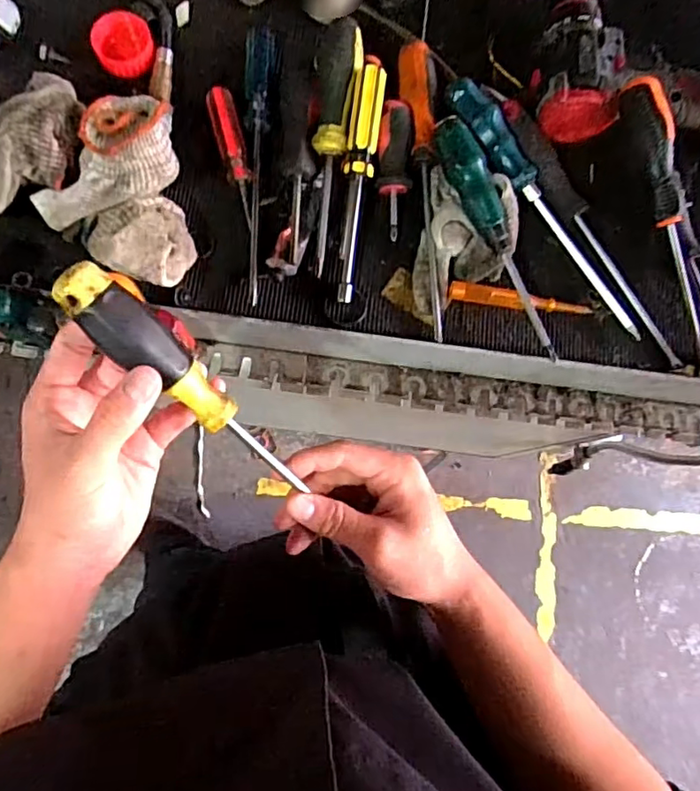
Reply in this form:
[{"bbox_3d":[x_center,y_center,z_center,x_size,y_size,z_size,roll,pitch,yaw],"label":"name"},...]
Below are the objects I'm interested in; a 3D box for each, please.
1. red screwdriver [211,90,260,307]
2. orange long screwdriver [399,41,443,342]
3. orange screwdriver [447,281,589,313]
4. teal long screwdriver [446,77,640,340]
[{"bbox_3d":[-0.091,-0.190,0.468,0.019,0.012,0.111,-15,81,-6],"label":"red screwdriver"},{"bbox_3d":[0.056,-0.167,0.468,0.028,0.022,0.246,0,80,-4],"label":"orange long screwdriver"},{"bbox_3d":[0.132,-0.073,0.460,0.109,0.012,0.015,11,79,-2],"label":"orange screwdriver"},{"bbox_3d":[0.155,-0.148,0.462,0.028,0.030,0.236,-39,85,-10],"label":"teal long screwdriver"}]

